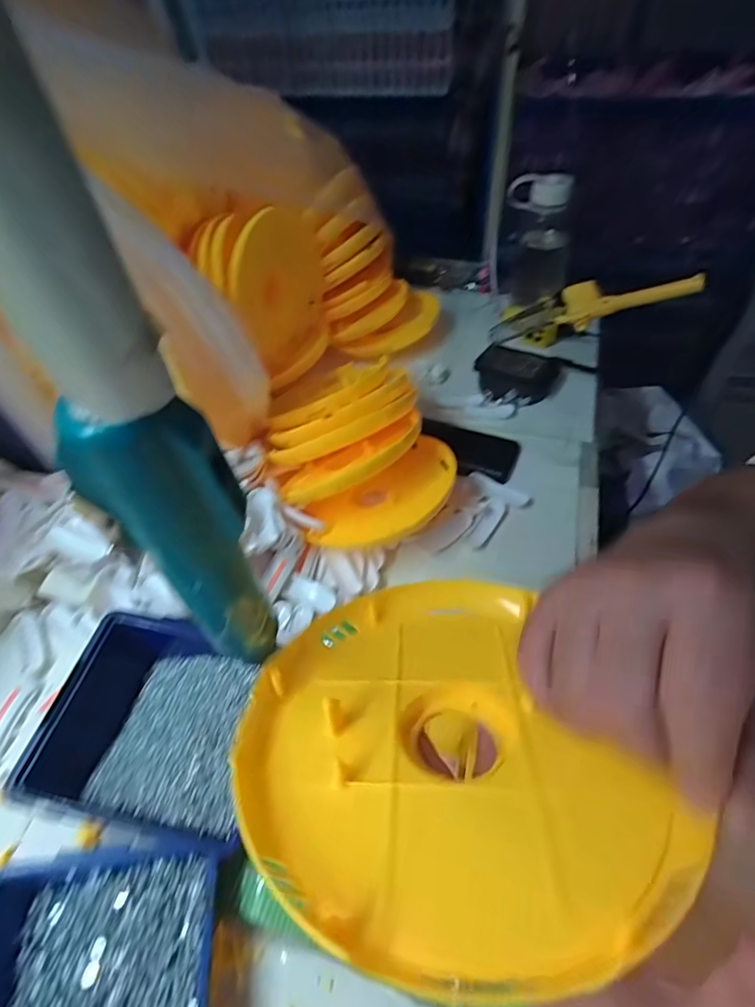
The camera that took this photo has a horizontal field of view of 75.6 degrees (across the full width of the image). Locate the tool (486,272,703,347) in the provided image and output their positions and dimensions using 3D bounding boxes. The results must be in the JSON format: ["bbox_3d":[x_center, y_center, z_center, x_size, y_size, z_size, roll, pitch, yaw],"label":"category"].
[{"bbox_3d":[0.237,-0.226,0.572,0.239,0.059,0.025,4,43,46],"label":"tool"}]

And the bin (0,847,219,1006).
[{"bbox_3d":[-0.170,0.281,0.290,0.138,0.048,0.116,-7,51,-3],"label":"bin"}]

